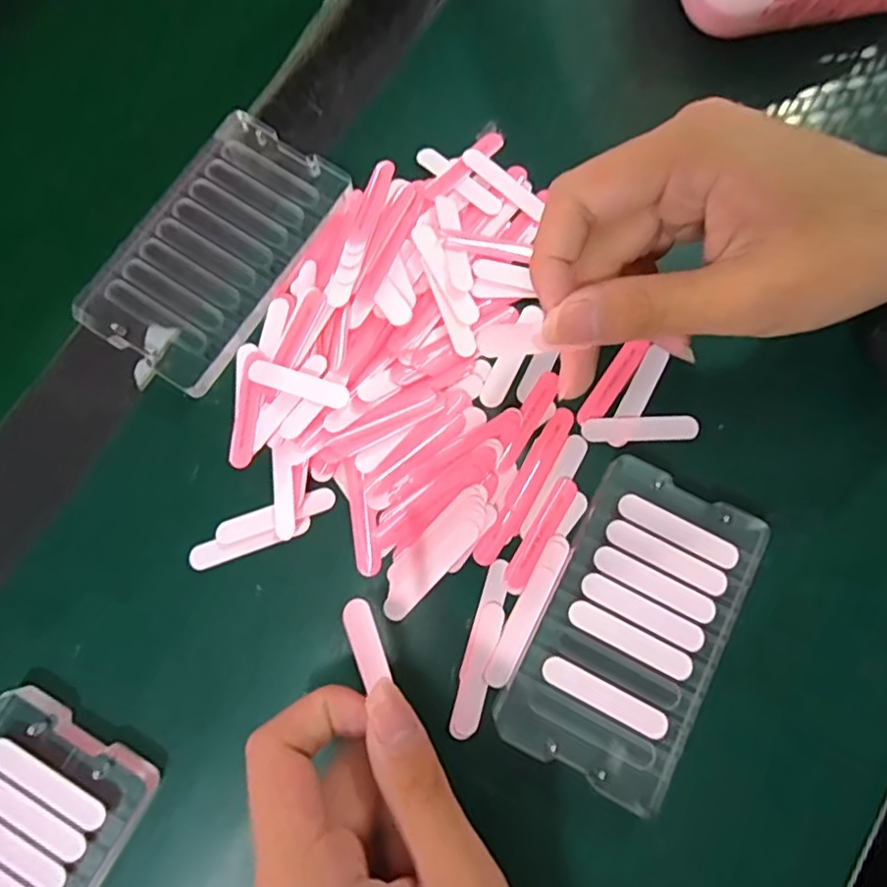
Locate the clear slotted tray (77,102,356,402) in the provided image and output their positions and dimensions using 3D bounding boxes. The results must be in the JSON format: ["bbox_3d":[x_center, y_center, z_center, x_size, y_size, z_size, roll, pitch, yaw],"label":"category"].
[{"bbox_3d":[-0.102,-0.088,0.276,0.071,0.011,0.121,31,79,8],"label":"clear slotted tray"}]

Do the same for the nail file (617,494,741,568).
[{"bbox_3d":[0.095,0.035,0.245,0.051,0.004,0.011,27,78,7],"label":"nail file"}]

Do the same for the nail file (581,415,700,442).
[{"bbox_3d":[0.086,-0.007,0.264,0.050,0.004,0.011,-2,76,0],"label":"nail file"}]

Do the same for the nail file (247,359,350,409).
[{"bbox_3d":[-0.062,-0.025,0.258,0.049,0.004,0.010,19,77,19],"label":"nail file"}]

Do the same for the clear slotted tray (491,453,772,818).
[{"bbox_3d":[0.075,0.072,0.243,0.068,0.010,0.119,27,78,7],"label":"clear slotted tray"}]

